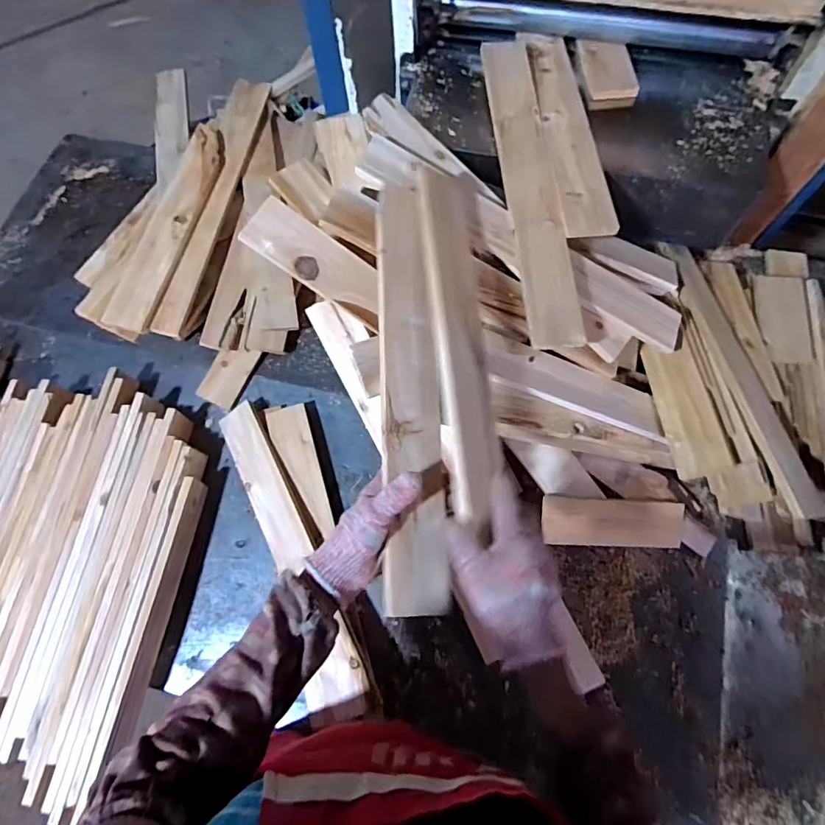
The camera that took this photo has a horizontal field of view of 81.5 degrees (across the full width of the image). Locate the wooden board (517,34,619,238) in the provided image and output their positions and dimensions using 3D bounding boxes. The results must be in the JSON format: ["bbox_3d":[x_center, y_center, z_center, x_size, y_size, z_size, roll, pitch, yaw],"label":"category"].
[{"bbox_3d":[0.227,-0.424,0.703,0.073,0.015,0.396,-5,70,0],"label":"wooden board"}]

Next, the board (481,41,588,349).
[{"bbox_3d":[0.166,-0.327,0.677,0.072,0.014,0.494,-6,76,0],"label":"board"}]

